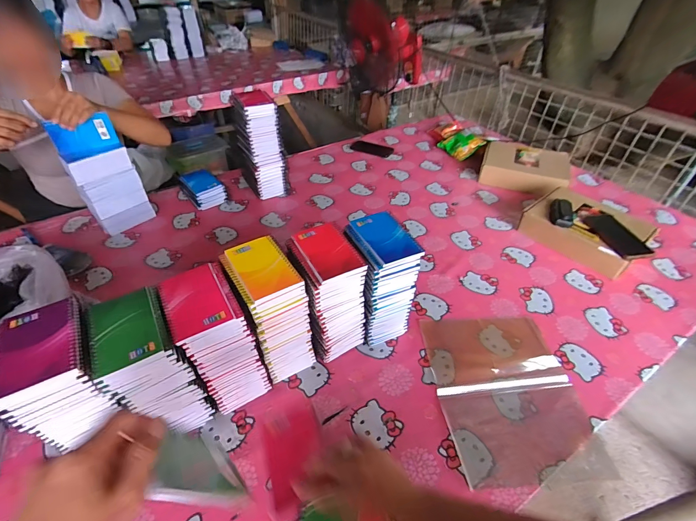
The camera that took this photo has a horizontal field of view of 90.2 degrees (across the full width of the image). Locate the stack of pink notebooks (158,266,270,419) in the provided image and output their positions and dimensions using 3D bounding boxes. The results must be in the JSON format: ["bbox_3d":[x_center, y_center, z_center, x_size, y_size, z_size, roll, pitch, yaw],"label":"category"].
[{"bbox_3d":[-0.219,0.141,0.582,0.101,0.240,0.131,-27,50,-27],"label":"stack of pink notebooks"}]

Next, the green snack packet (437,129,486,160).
[{"bbox_3d":[0.429,-0.455,1.321,0.123,0.041,0.162,-34,46,8],"label":"green snack packet"}]

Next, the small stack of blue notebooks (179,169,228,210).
[{"bbox_3d":[-0.455,-0.223,1.092,0.101,0.067,0.143,-30,51,-29],"label":"small stack of blue notebooks"}]

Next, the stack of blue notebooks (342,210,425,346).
[{"bbox_3d":[0.057,0.046,0.684,0.101,0.240,0.132,-17,46,-19],"label":"stack of blue notebooks"}]

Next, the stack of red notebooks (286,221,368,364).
[{"bbox_3d":[-0.038,0.070,0.655,0.105,0.245,0.123,-20,47,-21],"label":"stack of red notebooks"}]

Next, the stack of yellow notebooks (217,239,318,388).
[{"bbox_3d":[-0.140,0.098,0.625,0.099,0.244,0.131,-24,49,-25],"label":"stack of yellow notebooks"}]

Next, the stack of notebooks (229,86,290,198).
[{"bbox_3d":[-0.268,-0.342,1.067,0.102,0.291,0.131,-23,48,-24],"label":"stack of notebooks"}]

